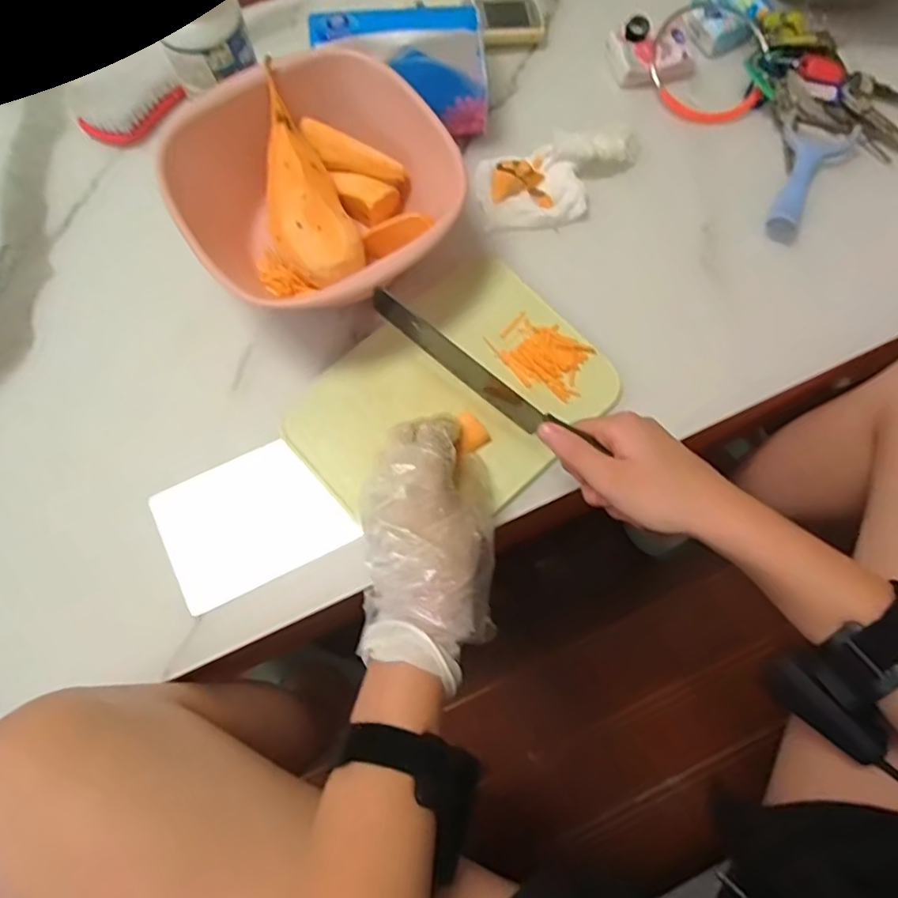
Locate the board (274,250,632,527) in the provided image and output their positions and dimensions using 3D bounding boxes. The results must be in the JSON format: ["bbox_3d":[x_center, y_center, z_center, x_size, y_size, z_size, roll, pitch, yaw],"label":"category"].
[{"bbox_3d":[0.004,-0.039,0.504,0.245,0.013,0.180,-41,79,-11],"label":"board"}]

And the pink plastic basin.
[{"bbox_3d":[-0.104,-0.206,0.495,0.208,0.087,0.209,-32,77,-9],"label":"pink plastic basin"}]

